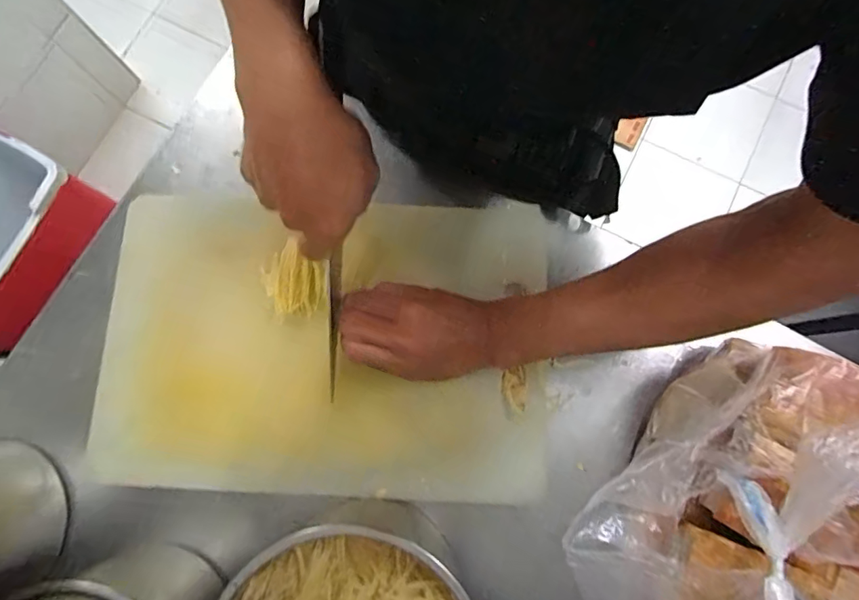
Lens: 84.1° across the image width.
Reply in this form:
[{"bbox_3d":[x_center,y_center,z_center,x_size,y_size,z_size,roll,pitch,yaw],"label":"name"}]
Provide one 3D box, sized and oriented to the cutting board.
[{"bbox_3d":[-0.095,0.033,0.427,0.388,0.028,0.262,2,79,0],"label":"cutting board"}]

